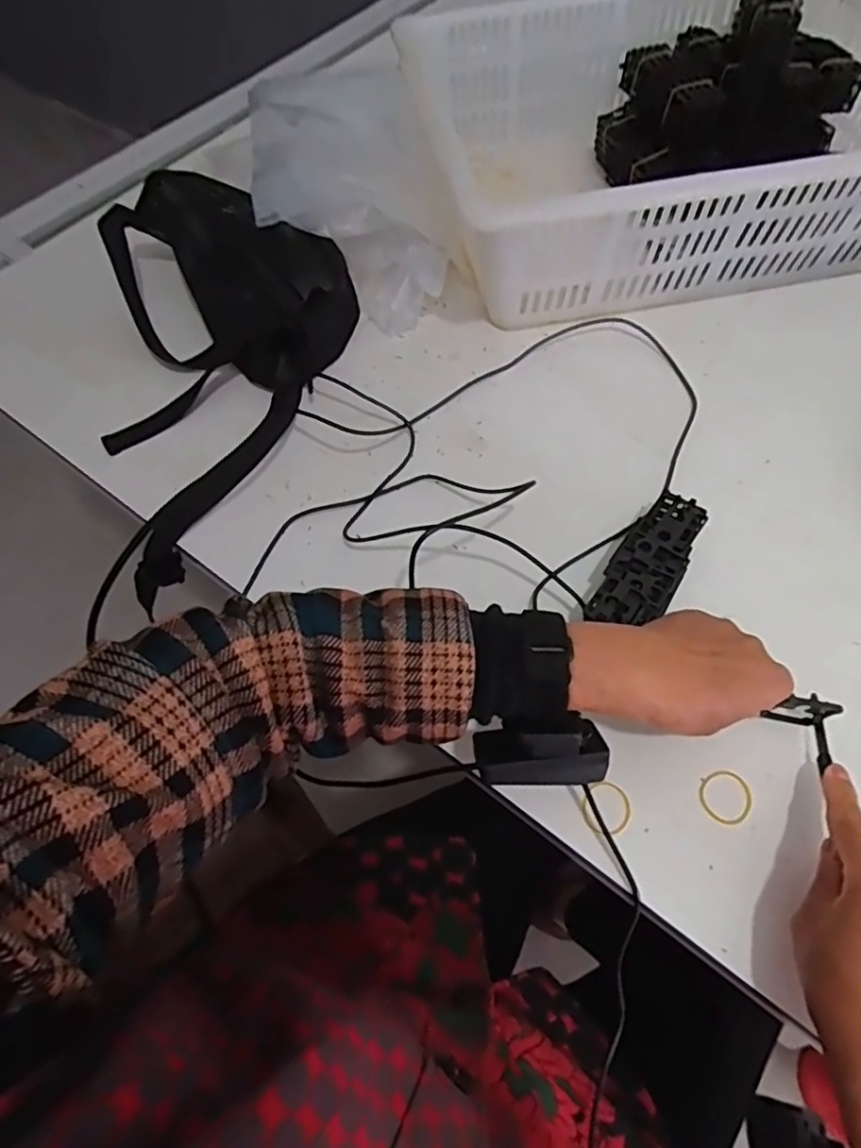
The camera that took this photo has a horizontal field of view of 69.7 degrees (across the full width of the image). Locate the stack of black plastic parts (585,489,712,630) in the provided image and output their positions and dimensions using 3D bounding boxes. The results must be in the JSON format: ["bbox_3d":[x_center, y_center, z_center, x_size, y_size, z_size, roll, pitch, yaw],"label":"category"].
[{"bbox_3d":[0.156,-0.002,0.448,0.047,0.032,0.120,28,66,16],"label":"stack of black plastic parts"}]

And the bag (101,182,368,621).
[{"bbox_3d":[-0.245,-0.200,0.559,0.260,0.102,0.355,26,65,16],"label":"bag"}]

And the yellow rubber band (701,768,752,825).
[{"bbox_3d":[0.186,0.139,0.387,0.031,0.004,0.031,-1,62,2],"label":"yellow rubber band"}]

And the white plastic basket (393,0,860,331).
[{"bbox_3d":[0.232,-0.436,0.624,0.475,0.129,0.365,-10,62,-4],"label":"white plastic basket"}]

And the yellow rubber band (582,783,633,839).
[{"bbox_3d":[0.111,0.147,0.387,0.029,0.006,0.032,39,70,20],"label":"yellow rubber band"}]

